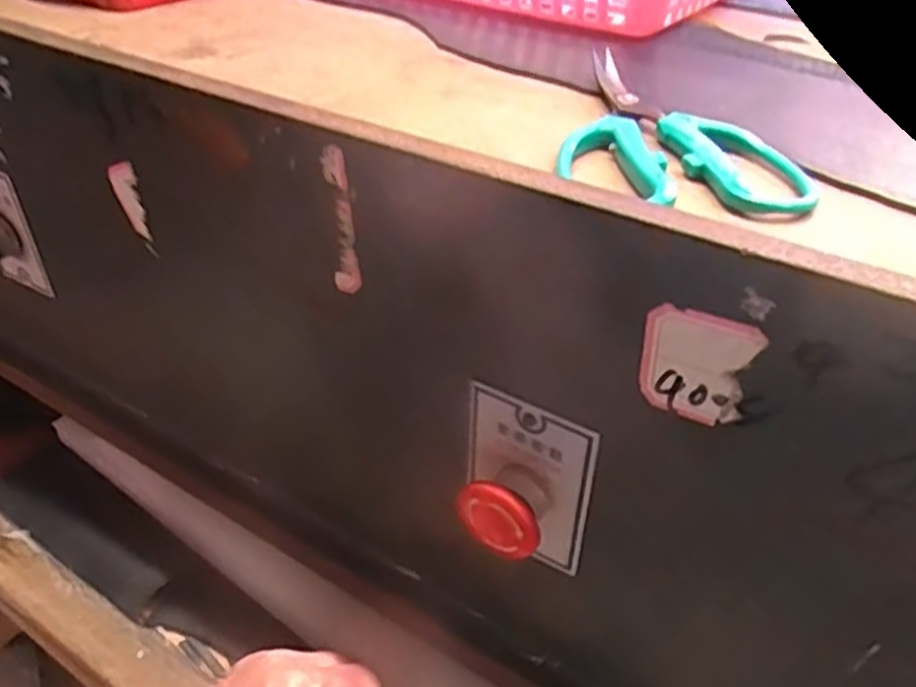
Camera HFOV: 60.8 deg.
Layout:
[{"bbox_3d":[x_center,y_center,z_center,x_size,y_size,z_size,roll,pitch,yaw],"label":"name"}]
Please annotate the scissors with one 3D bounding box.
[{"bbox_3d":[0.094,-0.094,0.340,0.096,0.013,0.148,4,39,5],"label":"scissors"}]

